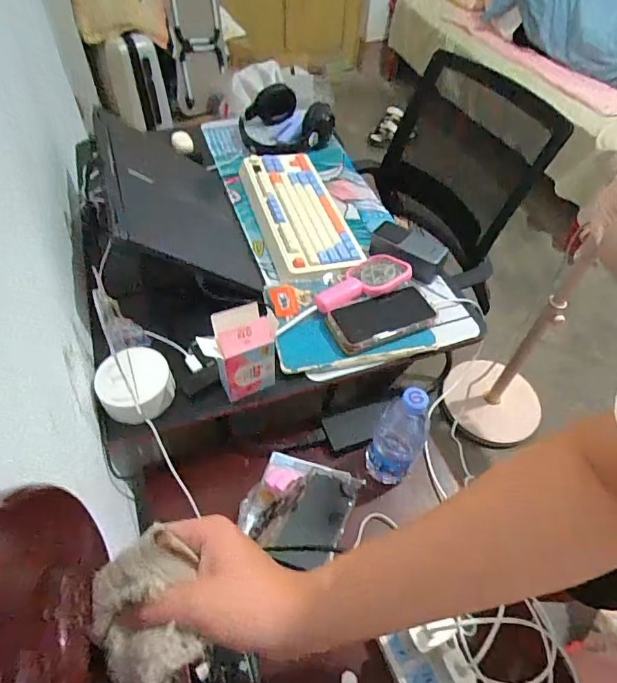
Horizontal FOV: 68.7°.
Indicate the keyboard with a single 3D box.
[{"bbox_3d":[-0.019,-0.248,0.849,0.157,0.032,0.337,-14,55,-12],"label":"keyboard"}]

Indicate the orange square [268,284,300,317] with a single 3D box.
[{"bbox_3d":[-0.039,-0.068,0.705,0.042,0.010,0.064,-13,55,-11],"label":"orange square"}]

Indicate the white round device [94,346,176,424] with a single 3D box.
[{"bbox_3d":[-0.229,0.059,0.604,0.096,0.051,0.091,-33,61,-24],"label":"white round device"}]

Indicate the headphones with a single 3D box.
[{"bbox_3d":[-0.050,-0.483,0.985,0.209,0.071,0.187,4,53,2],"label":"headphones"}]

